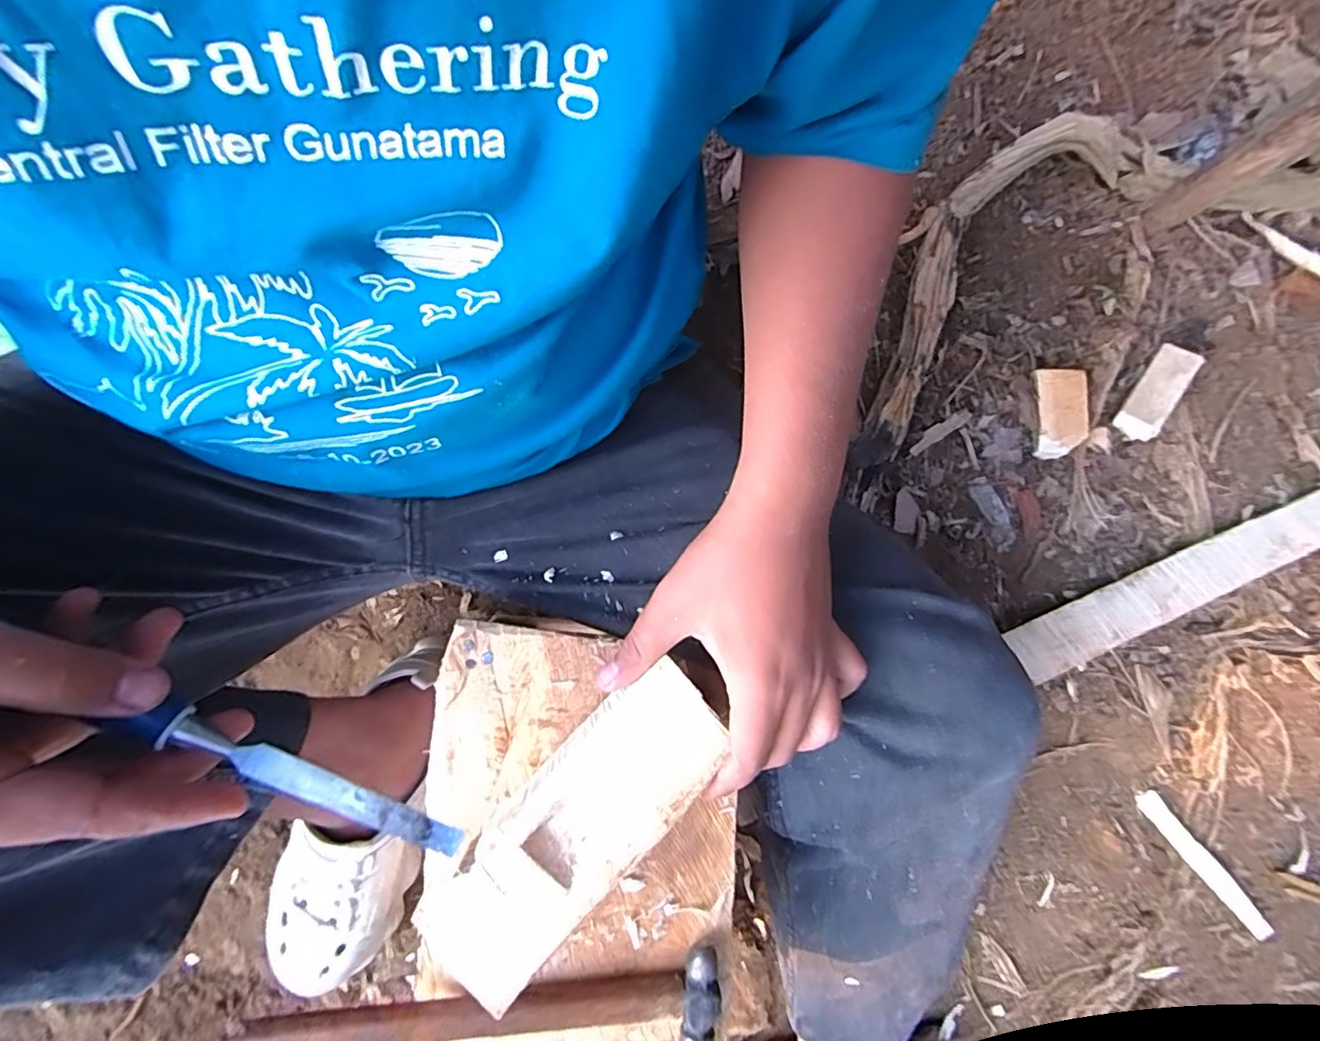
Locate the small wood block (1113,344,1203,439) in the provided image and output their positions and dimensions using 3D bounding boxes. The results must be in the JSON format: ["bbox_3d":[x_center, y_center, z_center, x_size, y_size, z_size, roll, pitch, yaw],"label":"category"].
[{"bbox_3d":[0.496,-0.127,0.591,0.038,0.028,0.091,30,92,22],"label":"small wood block"}]

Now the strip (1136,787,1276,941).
[{"bbox_3d":[0.527,0.333,0.570,0.022,0.008,0.185,-42,90,-13],"label":"strip"}]

